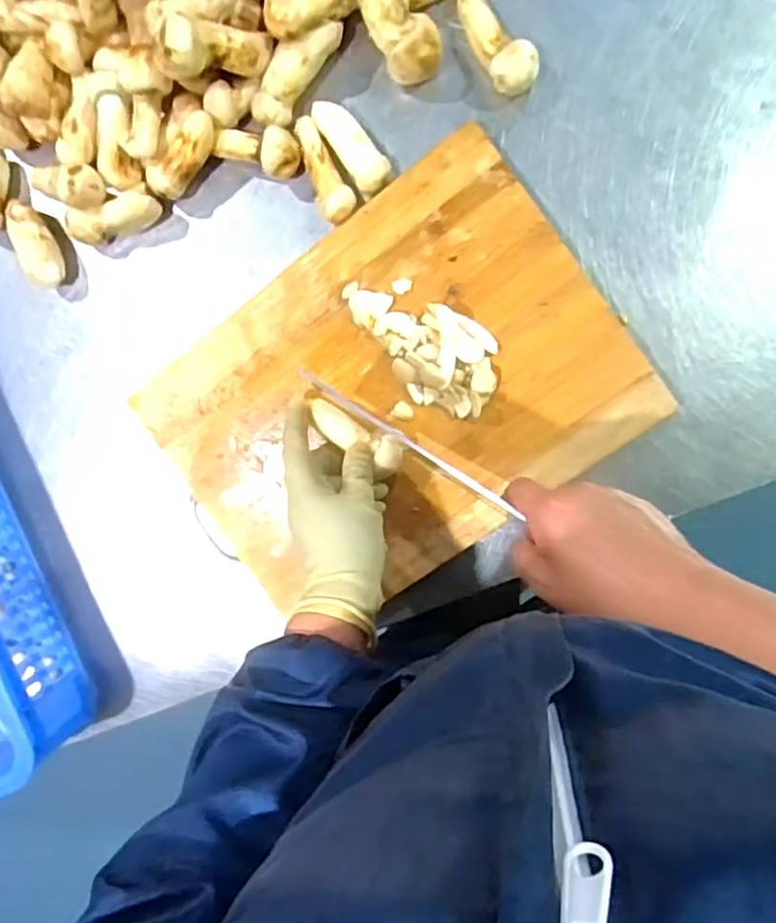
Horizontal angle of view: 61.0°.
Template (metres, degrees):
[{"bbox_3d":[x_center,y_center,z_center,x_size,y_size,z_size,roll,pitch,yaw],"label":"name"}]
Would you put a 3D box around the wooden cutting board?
[{"bbox_3d":[0.003,-0.052,0.543,0.374,0.031,0.273,-35,89,8],"label":"wooden cutting board"}]

